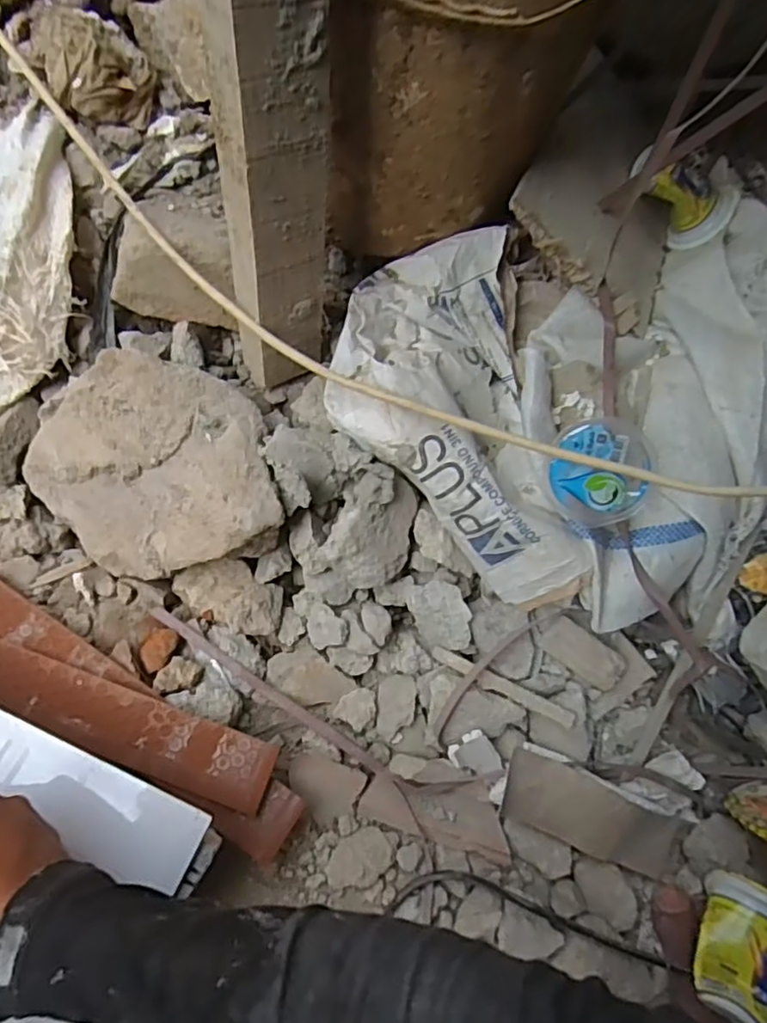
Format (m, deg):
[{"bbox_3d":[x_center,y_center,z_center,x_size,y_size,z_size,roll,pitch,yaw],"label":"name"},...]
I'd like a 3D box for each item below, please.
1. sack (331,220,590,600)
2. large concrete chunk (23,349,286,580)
[{"bbox_3d":[0.057,-0.061,0.486,0.170,0.073,0.297,-20,85,-8],"label":"sack"},{"bbox_3d":[-0.190,-0.033,0.504,0.204,0.090,0.163,-6,71,-4],"label":"large concrete chunk"}]

